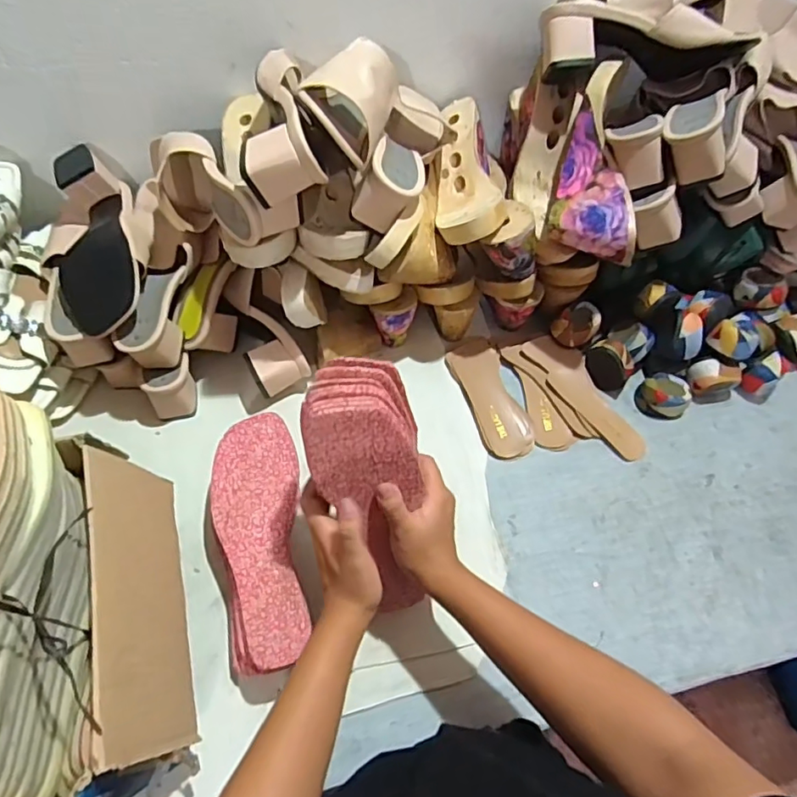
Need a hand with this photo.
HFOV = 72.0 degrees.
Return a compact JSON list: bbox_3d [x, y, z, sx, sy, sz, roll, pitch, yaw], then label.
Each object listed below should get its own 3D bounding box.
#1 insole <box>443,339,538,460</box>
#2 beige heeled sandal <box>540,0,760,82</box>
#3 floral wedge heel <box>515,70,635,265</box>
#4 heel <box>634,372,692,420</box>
[{"bbox_3d":[0.119,-0.002,0.707,0.071,0.015,0.168,-14,61,-12],"label":"insole"},{"bbox_3d":[0.277,-0.400,0.603,0.229,0.094,0.100,11,59,3],"label":"beige heeled sandal"},{"bbox_3d":[0.202,-0.251,0.628,0.122,0.102,0.195,6,59,0],"label":"floral wedge heel"},{"bbox_3d":[0.347,-0.004,0.714,0.057,0.031,0.060,2,59,-3],"label":"heel"}]

